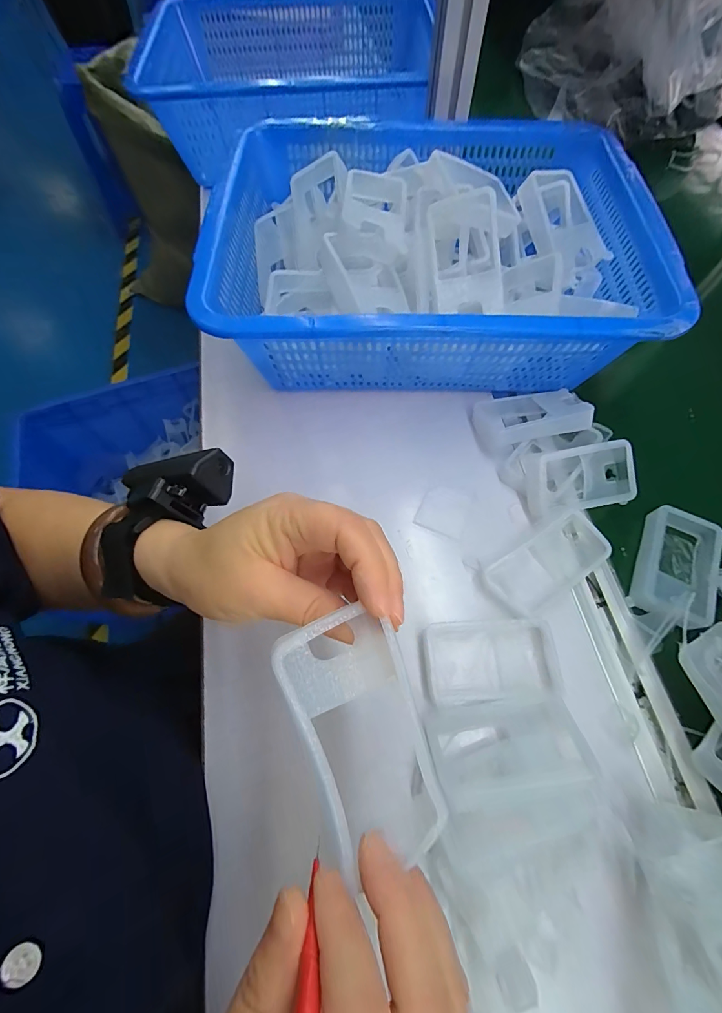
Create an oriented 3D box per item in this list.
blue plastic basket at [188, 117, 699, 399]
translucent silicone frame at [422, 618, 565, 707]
[{"bbox_3d":[0.055,-0.244,0.382,0.349,0.114,0.299,0,65,1],"label":"blue plastic basket"},{"bbox_3d":[0.094,0.114,0.287,0.093,0.014,0.054,-4,65,-1],"label":"translucent silicone frame"}]

